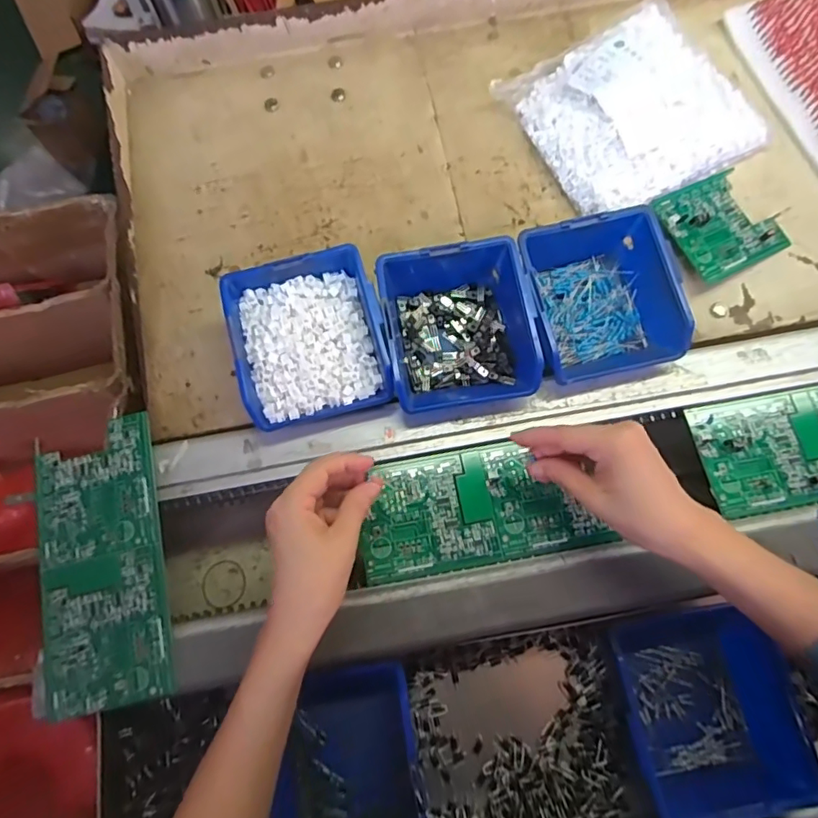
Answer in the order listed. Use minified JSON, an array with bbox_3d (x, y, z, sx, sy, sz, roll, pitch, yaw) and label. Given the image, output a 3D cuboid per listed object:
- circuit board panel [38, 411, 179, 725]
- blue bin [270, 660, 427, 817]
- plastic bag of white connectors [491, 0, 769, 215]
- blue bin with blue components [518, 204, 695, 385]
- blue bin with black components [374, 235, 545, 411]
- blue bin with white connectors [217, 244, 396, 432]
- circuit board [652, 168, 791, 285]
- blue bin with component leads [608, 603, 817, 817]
[{"bbox_3d":[-0.241,0.119,0.429,0.091,0.007,0.215,-11,76,-6],"label":"circuit board panel"},{"bbox_3d":[-0.049,0.276,0.409,0.115,0.069,0.142,-10,72,-2],"label":"blue bin"},{"bbox_3d":[0.220,-0.294,0.533,0.193,0.046,0.183,-30,74,-8],"label":"plastic bag of white connectors"},{"bbox_3d":[0.161,-0.098,0.466,0.121,0.058,0.132,-10,72,-2],"label":"blue bin with blue components"},{"bbox_3d":[0.040,-0.070,0.460,0.119,0.057,0.128,-12,72,-3],"label":"blue bin with black components"},{"bbox_3d":[-0.085,-0.059,0.459,0.123,0.052,0.136,-13,72,-3],"label":"blue bin with white connectors"},{"bbox_3d":[0.296,-0.177,0.513,0.110,0.020,0.094,-27,73,-7],"label":"circuit board"},{"bbox_3d":[0.222,0.237,0.417,0.122,0.068,0.145,-13,72,-3],"label":"blue bin with component leads"}]

